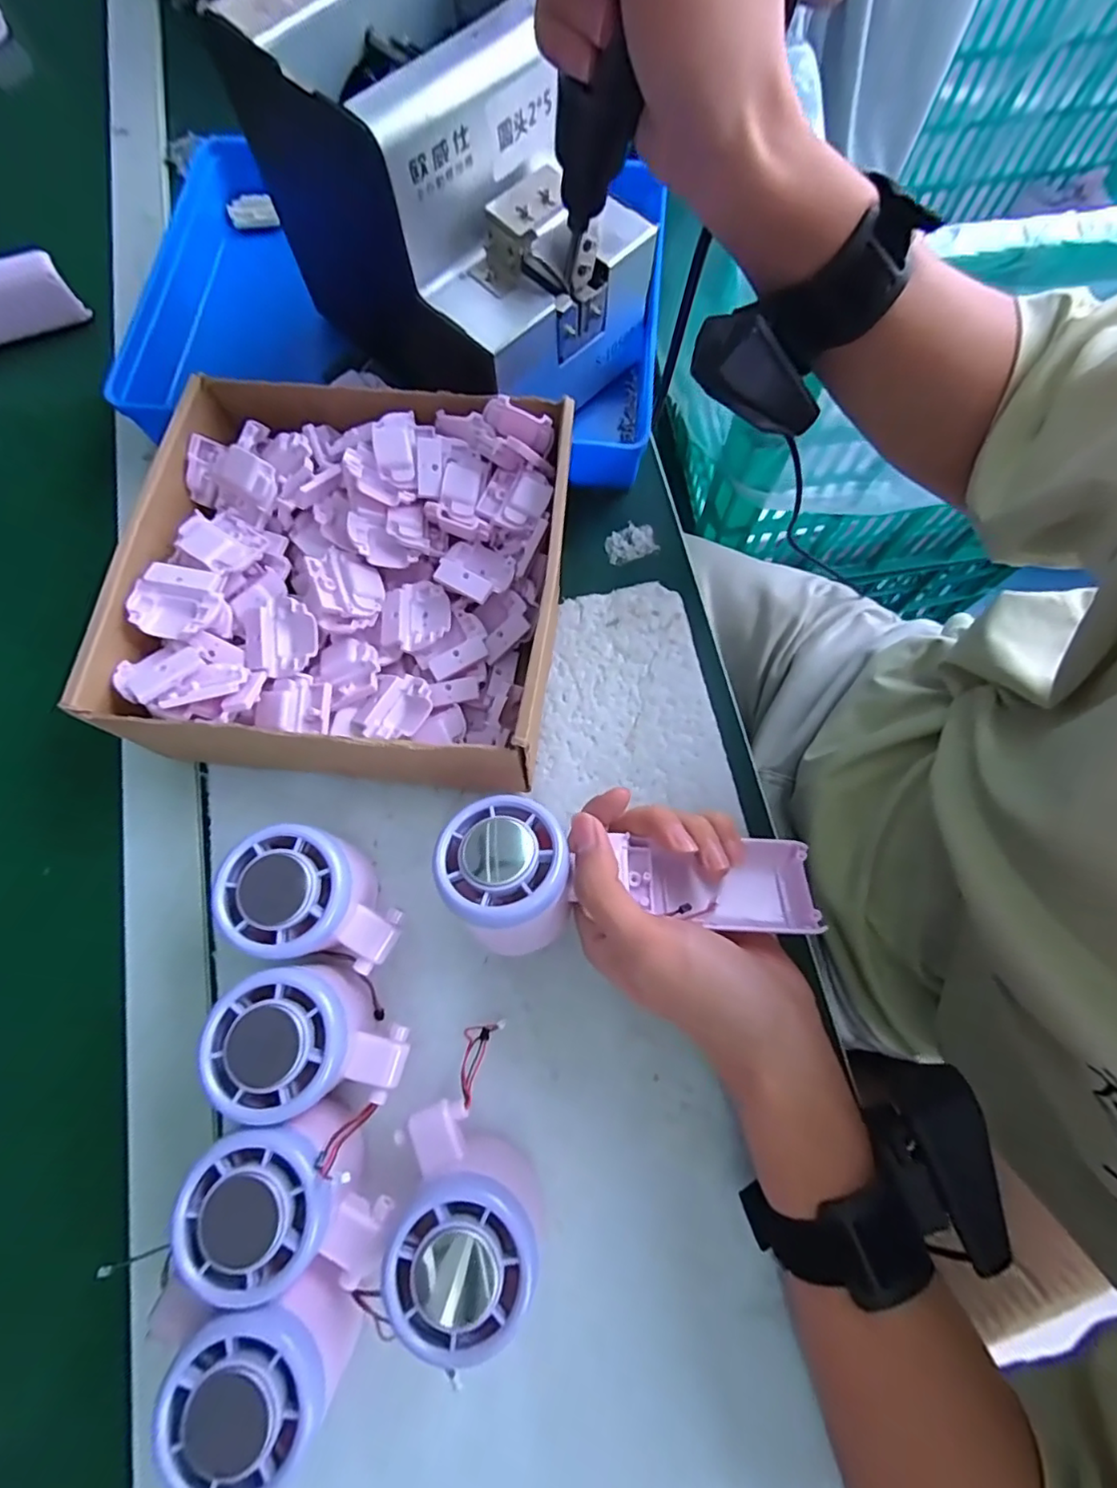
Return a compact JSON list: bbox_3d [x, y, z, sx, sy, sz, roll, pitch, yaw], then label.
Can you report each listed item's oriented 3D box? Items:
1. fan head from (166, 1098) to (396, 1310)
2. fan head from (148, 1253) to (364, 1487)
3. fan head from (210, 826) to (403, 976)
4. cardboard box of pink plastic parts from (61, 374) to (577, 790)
[{"bbox_3d":[-0.103,0.180,0.238,0.072,0.055,0.060,13,76,4],"label":"fan head"},{"bbox_3d":[-0.107,0.226,0.214,0.052,0.033,0.057,0,76,1],"label":"fan head"},{"bbox_3d":[-0.106,0.069,0.270,0.071,0.054,0.051,17,77,5],"label":"fan head"},{"bbox_3d":[-0.106,-0.081,0.309,0.204,0.070,0.200,5,76,2],"label":"cardboard box of pink plastic parts"}]

